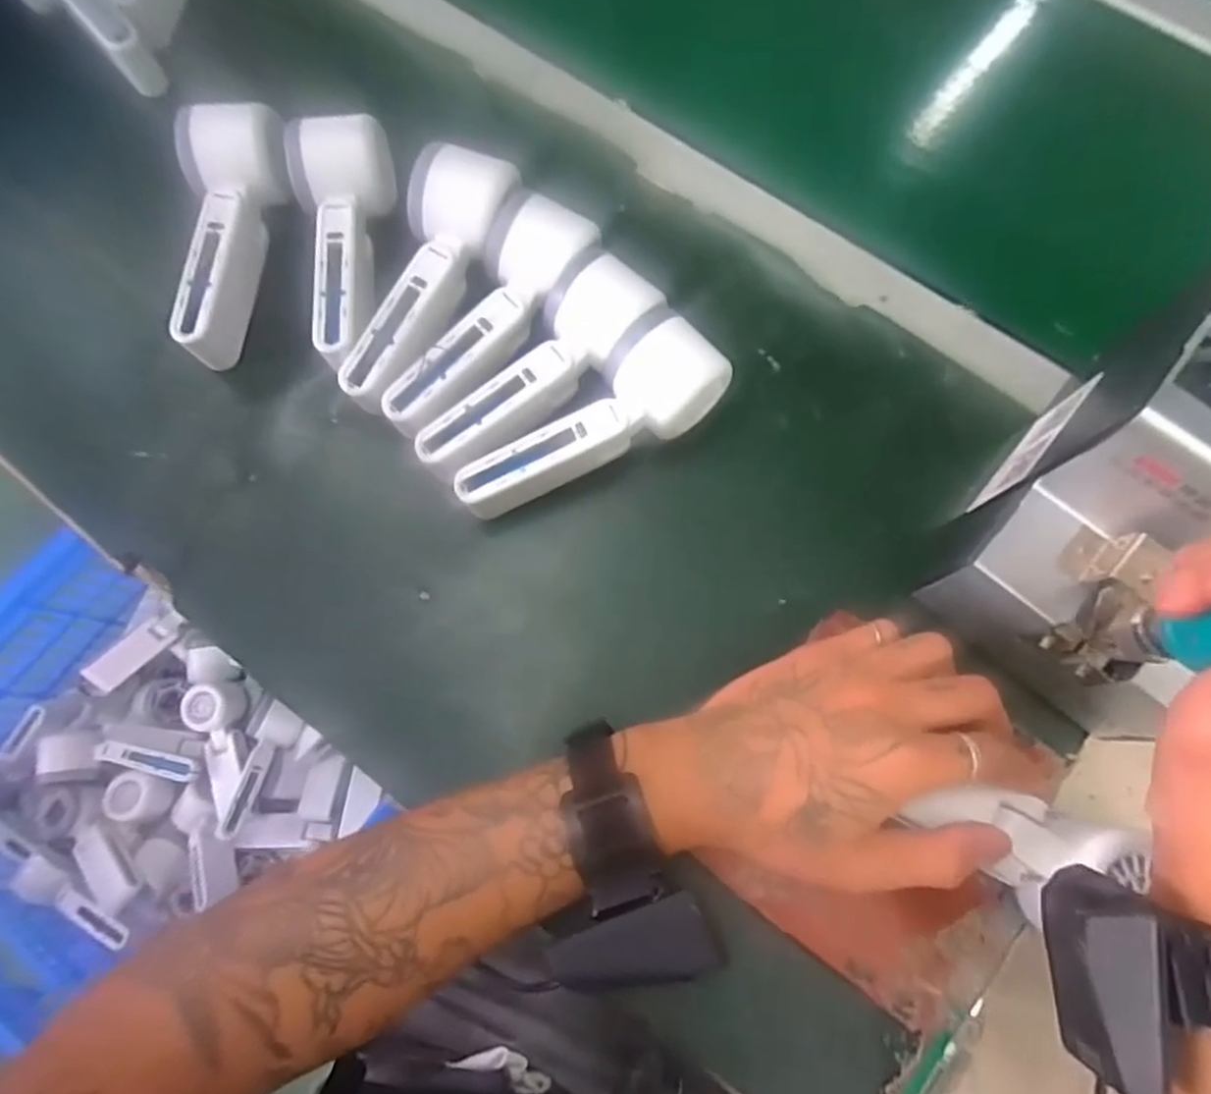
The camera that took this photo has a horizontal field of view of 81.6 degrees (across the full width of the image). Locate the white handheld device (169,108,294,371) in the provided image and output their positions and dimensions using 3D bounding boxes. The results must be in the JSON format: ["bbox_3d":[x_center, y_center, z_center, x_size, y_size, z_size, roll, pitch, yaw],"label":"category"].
[{"bbox_3d":[-0.230,-0.190,0.421,0.053,0.046,0.161,8,89,3],"label":"white handheld device"}]

